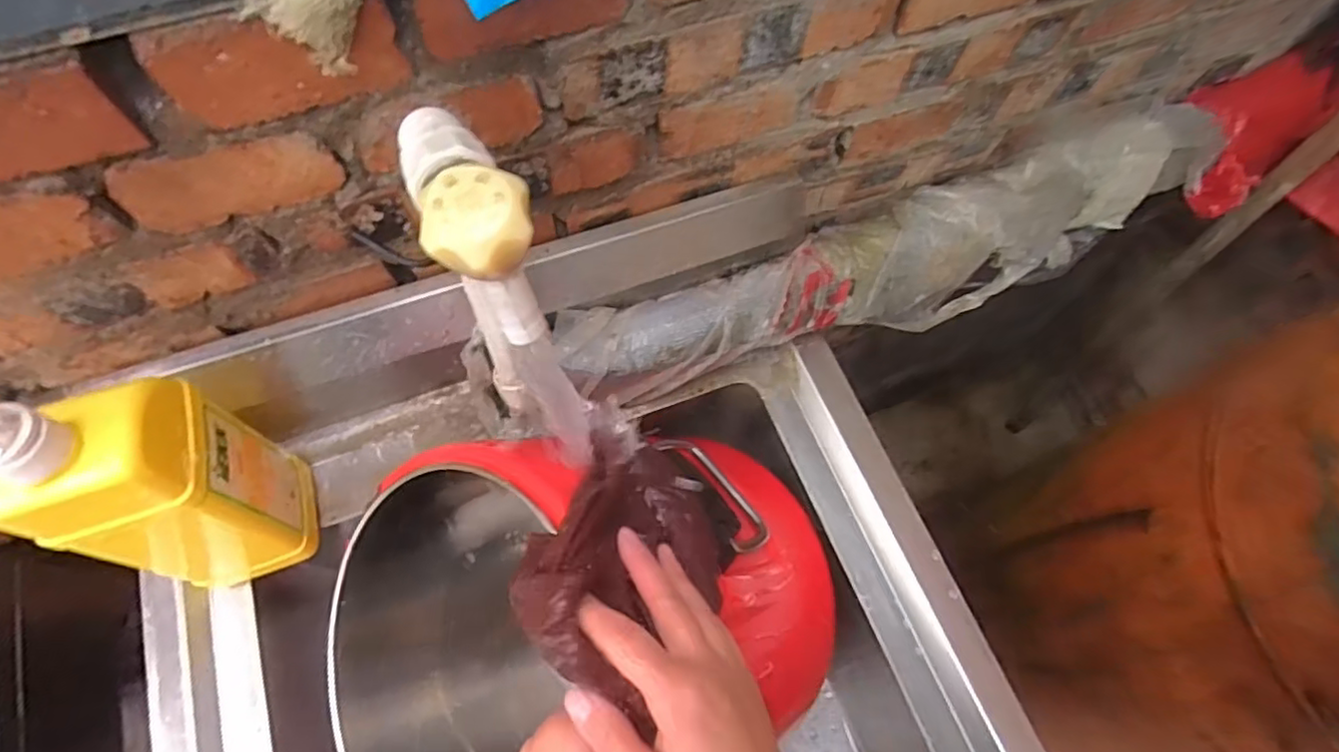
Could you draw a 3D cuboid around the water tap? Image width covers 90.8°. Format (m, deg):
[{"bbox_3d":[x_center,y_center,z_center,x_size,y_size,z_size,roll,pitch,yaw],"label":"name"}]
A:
[{"bbox_3d":[-0.097,-0.090,0.314,0.050,0.081,0.135,-16,69,-9],"label":"water tap"}]

